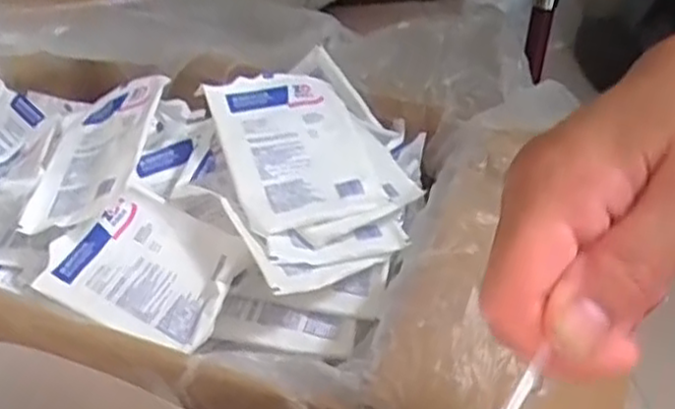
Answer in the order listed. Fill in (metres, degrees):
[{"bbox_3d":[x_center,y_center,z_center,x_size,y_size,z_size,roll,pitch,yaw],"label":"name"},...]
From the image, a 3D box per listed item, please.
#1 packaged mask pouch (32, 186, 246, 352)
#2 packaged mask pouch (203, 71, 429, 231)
[{"bbox_3d":[-0.172,0.053,0.668,0.166,0.014,0.122,21,59,15],"label":"packaged mask pouch"},{"bbox_3d":[-0.028,-0.060,0.707,0.152,0.017,0.173,-13,58,-20],"label":"packaged mask pouch"}]

